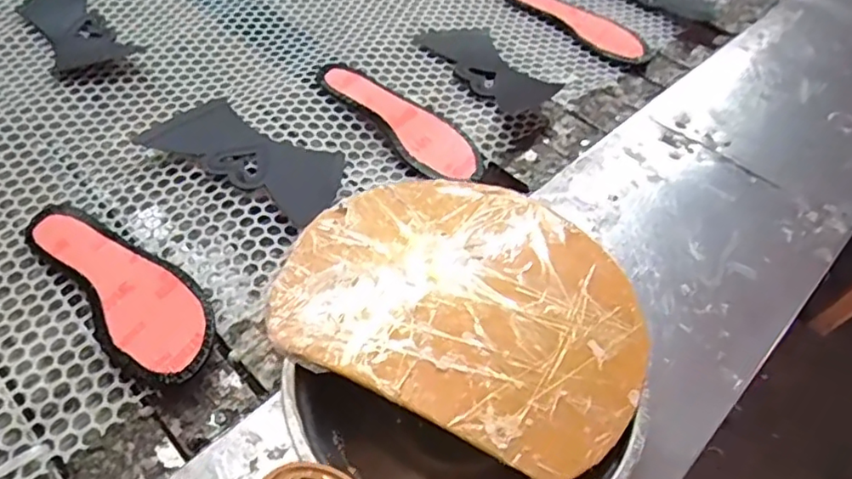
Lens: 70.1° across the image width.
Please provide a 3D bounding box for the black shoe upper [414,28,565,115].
[{"bbox_3d":[0.078,-0.217,0.747,0.099,0.008,0.184,-28,58,-25],"label":"black shoe upper"}]

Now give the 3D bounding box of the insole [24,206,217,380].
[{"bbox_3d":[-0.251,0.038,0.497,0.222,0.026,0.075,35,56,21],"label":"insole"}]

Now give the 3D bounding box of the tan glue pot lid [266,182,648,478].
[{"bbox_3d":[0.030,0.034,0.413,0.234,0.007,0.186,23,52,14],"label":"tan glue pot lid"}]

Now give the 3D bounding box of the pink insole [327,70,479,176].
[{"bbox_3d":[-0.030,-0.128,0.654,0.208,0.021,0.061,35,56,21],"label":"pink insole"}]

